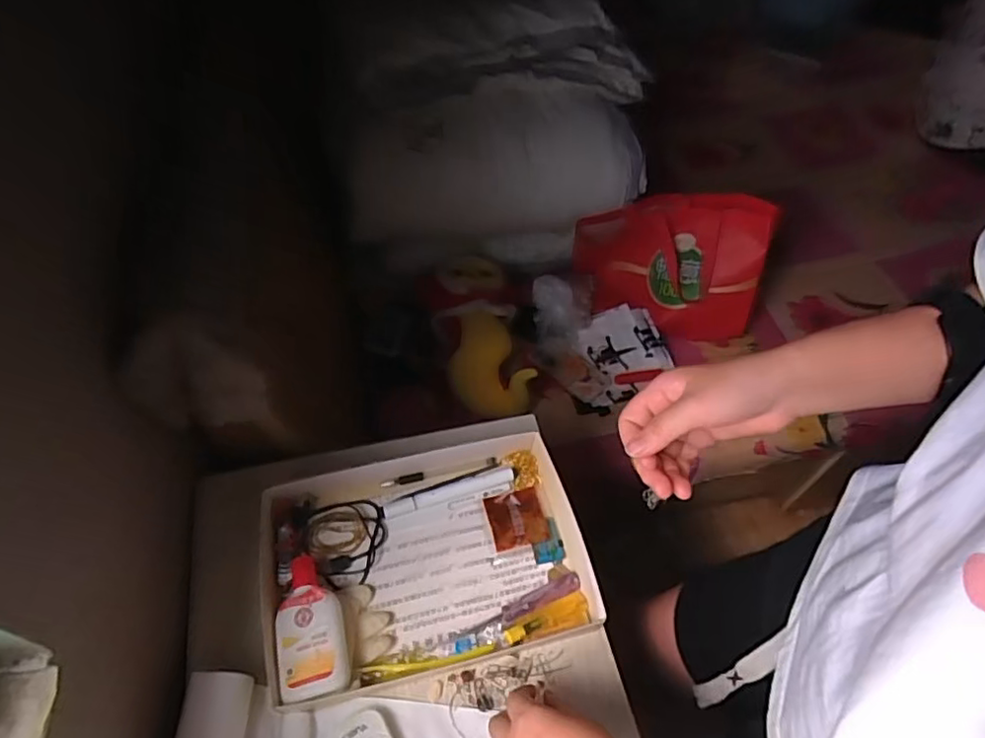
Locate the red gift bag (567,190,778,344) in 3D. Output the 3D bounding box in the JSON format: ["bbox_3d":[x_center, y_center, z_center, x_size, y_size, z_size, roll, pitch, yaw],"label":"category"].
[{"bbox_3d":[0.326,-0.204,1.144,0.336,0.209,0.165,6,54,3],"label":"red gift bag"}]

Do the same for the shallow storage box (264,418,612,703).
[{"bbox_3d":[-0.070,0.178,0.629,0.312,0.038,0.246,-12,55,-10],"label":"shallow storage box"}]

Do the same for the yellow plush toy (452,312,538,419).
[{"bbox_3d":[-0.012,-0.007,1.045,0.120,0.083,0.169,-16,55,-13],"label":"yellow plush toy"}]

